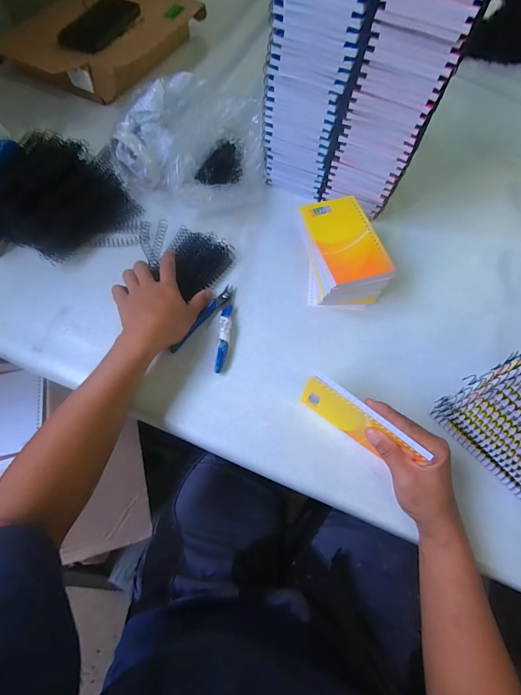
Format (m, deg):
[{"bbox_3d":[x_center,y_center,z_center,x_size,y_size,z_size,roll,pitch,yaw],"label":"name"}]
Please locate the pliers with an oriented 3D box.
[{"bbox_3d":[-0.053,-0.030,0.429,0.064,0.012,0.118,27,68,12],"label":"pliers"}]

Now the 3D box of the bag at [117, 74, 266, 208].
[{"bbox_3d":[-0.098,-0.291,0.490,0.174,0.108,0.174,38,71,16],"label":"bag"}]

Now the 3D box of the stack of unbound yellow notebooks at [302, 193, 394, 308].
[{"bbox_3d":[0.105,-0.123,0.442,0.090,0.076,0.132,-13,66,-6],"label":"stack of unbound yellow notebooks"}]

